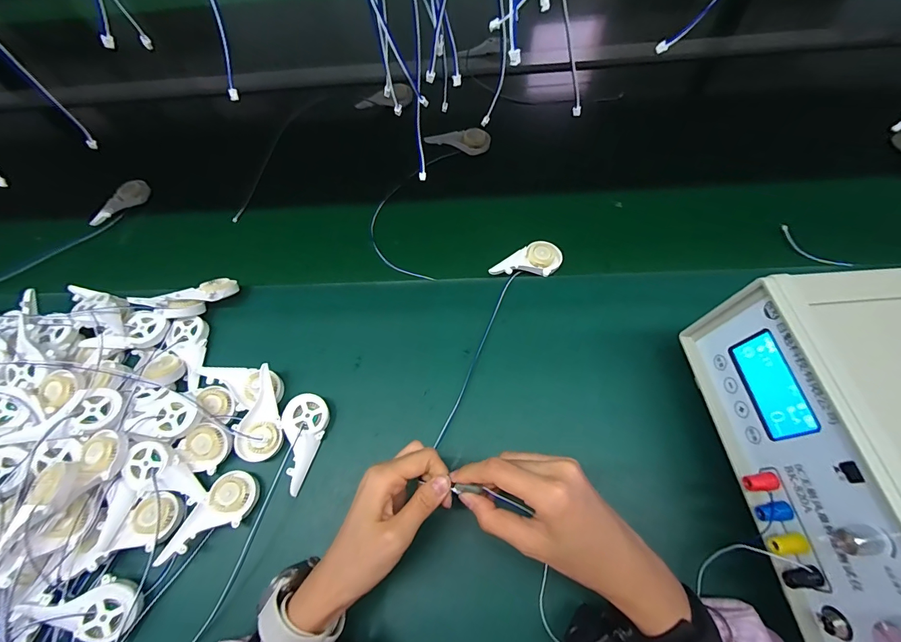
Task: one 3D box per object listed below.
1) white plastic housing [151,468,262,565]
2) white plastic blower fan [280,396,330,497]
[{"bbox_3d":[-0.230,0.179,0.367,0.084,0.015,0.051,-28,65,-7],"label":"white plastic housing"},{"bbox_3d":[-0.150,0.122,0.391,0.041,0.020,0.093,2,76,5],"label":"white plastic blower fan"}]

